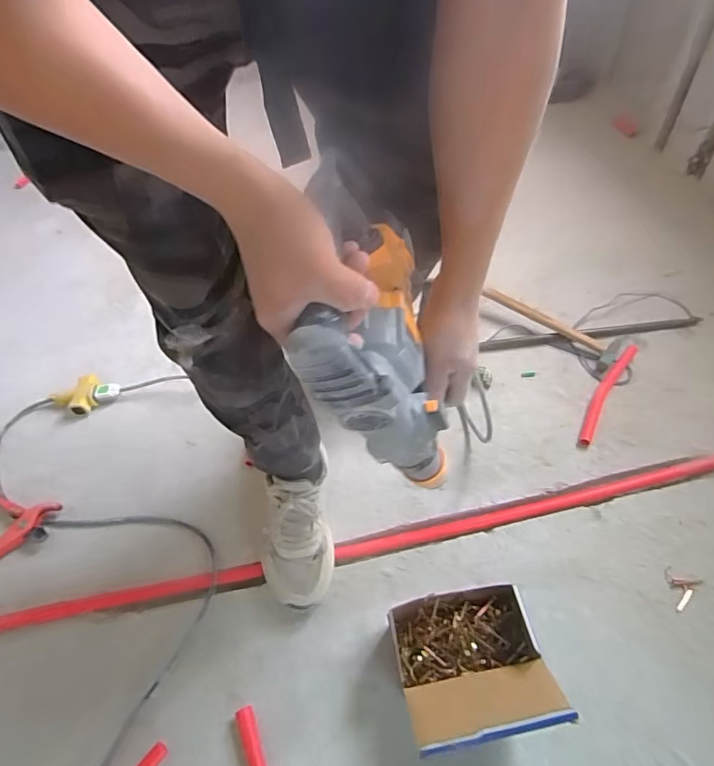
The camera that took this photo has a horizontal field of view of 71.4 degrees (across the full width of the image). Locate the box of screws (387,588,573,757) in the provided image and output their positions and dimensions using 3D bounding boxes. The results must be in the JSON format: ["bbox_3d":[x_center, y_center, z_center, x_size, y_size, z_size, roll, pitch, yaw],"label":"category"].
[{"bbox_3d":[0.141,0.356,0.639,0.178,0.133,0.178,-10,50,-2],"label":"box of screws"}]

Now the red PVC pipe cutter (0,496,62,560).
[{"bbox_3d":[-0.616,0.260,0.858,0.162,0.021,0.184,-4,49,3],"label":"red PVC pipe cutter"}]

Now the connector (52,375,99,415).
[{"bbox_3d":[-0.578,0.030,1.039,0.093,0.037,0.083,-37,55,-23],"label":"connector"}]

